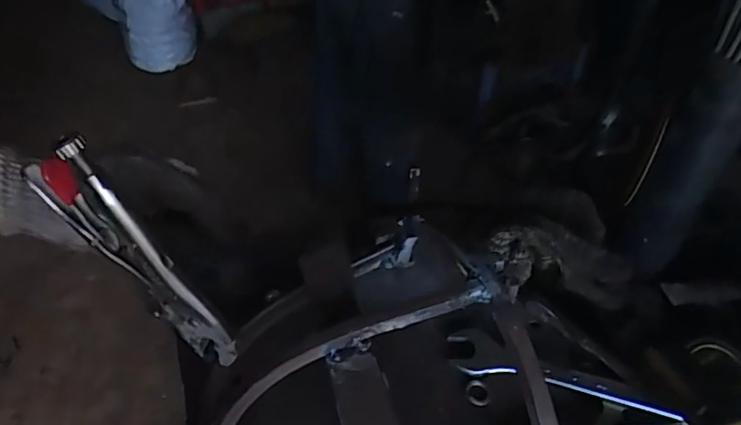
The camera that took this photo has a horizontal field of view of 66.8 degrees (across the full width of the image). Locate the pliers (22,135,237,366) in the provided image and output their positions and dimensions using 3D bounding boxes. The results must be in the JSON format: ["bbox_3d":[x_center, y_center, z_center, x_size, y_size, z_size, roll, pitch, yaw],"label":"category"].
[{"bbox_3d":[-0.129,0.034,0.328,0.042,0.180,0.015,7,47,36],"label":"pliers"}]

